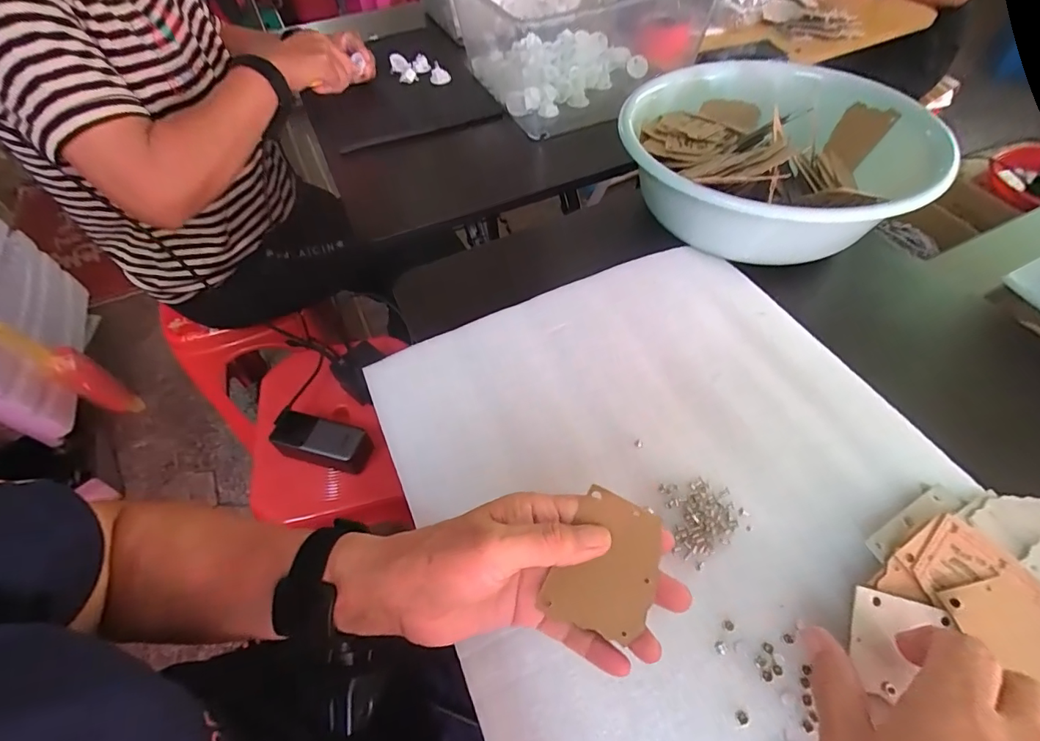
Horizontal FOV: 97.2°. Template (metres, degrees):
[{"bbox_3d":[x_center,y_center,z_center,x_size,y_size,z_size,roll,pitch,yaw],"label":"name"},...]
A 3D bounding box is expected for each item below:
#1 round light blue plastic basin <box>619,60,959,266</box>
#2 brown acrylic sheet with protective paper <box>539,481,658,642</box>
[{"bbox_3d":[0.255,-0.221,0.487,0.284,0.096,0.290,-2,53,3],"label":"round light blue plastic basin"},{"bbox_3d":[0.048,0.108,0.252,0.053,0.004,0.073,23,88,17],"label":"brown acrylic sheet with protective paper"}]

